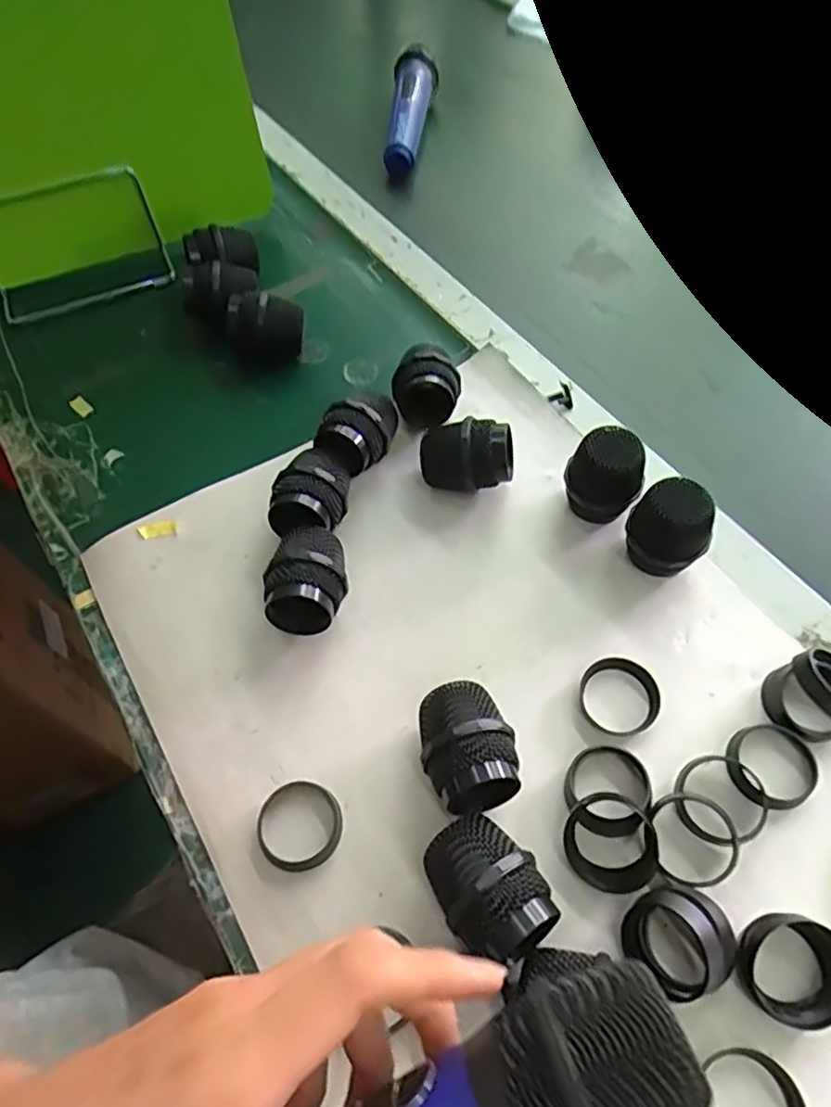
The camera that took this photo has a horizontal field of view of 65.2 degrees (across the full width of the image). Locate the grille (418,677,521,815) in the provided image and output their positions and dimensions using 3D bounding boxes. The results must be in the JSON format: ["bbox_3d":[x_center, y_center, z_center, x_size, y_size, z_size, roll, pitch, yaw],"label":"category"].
[{"bbox_3d":[0.026,0.100,0.339,0.045,0.047,0.063,-7,59,-4],"label":"grille"}]

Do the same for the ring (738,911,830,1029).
[{"bbox_3d":[0.170,0.187,0.293,0.046,0.023,0.041,19,60,12],"label":"ring"}]

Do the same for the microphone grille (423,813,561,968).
[{"bbox_3d":[0.032,0.157,0.304,0.044,0.046,0.058,-34,64,-19],"label":"microphone grille"}]

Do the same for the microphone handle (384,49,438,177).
[{"bbox_3d":[-0.003,-0.468,0.683,0.044,0.038,0.168,3,58,2],"label":"microphone handle"}]

